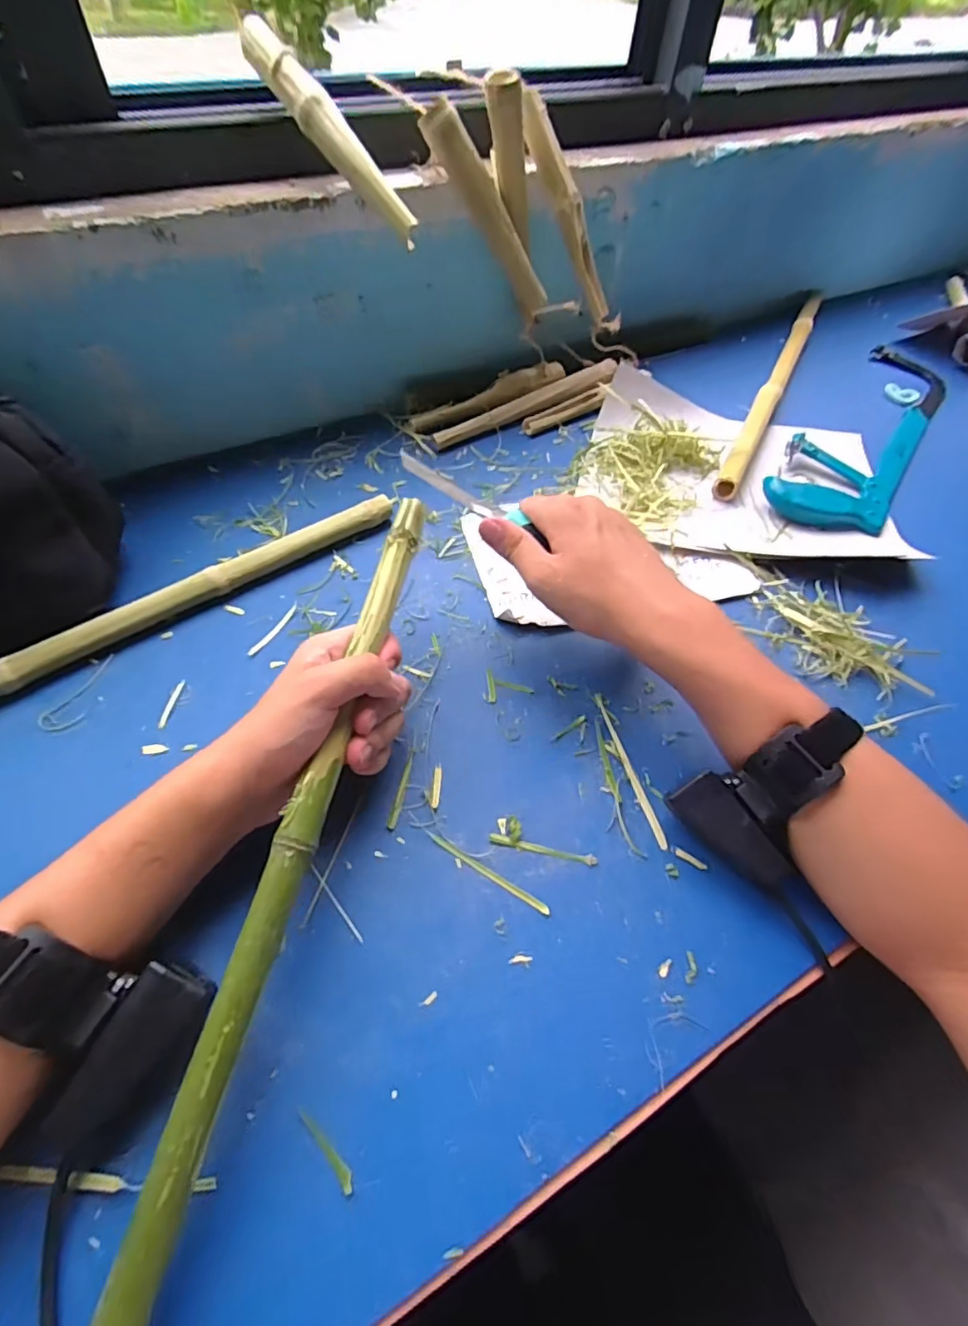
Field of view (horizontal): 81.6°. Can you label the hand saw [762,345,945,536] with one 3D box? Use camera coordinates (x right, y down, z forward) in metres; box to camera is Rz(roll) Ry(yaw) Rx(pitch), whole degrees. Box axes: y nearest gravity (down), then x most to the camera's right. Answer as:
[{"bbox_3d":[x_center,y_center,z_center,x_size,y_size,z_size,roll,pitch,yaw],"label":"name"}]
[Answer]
[{"bbox_3d":[0.423,-0.263,0.608,0.110,0.024,0.399,32,59,19],"label":"hand saw"}]

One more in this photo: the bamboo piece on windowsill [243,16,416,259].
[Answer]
[{"bbox_3d":[-0.117,-0.407,0.433,0.021,0.026,0.189,-43,95,-26],"label":"bamboo piece on windowsill"}]

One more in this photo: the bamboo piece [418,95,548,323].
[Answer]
[{"bbox_3d":[0.007,-0.389,0.488,0.029,0.166,0.025,-9,46,38],"label":"bamboo piece"}]

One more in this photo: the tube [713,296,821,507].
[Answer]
[{"bbox_3d":[0.342,-0.331,0.651,0.024,0.022,0.482,25,57,15],"label":"tube"}]

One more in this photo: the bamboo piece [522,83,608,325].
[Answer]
[{"bbox_3d":[0.079,-0.414,0.517,0.022,0.182,0.023,4,47,44],"label":"bamboo piece"}]

